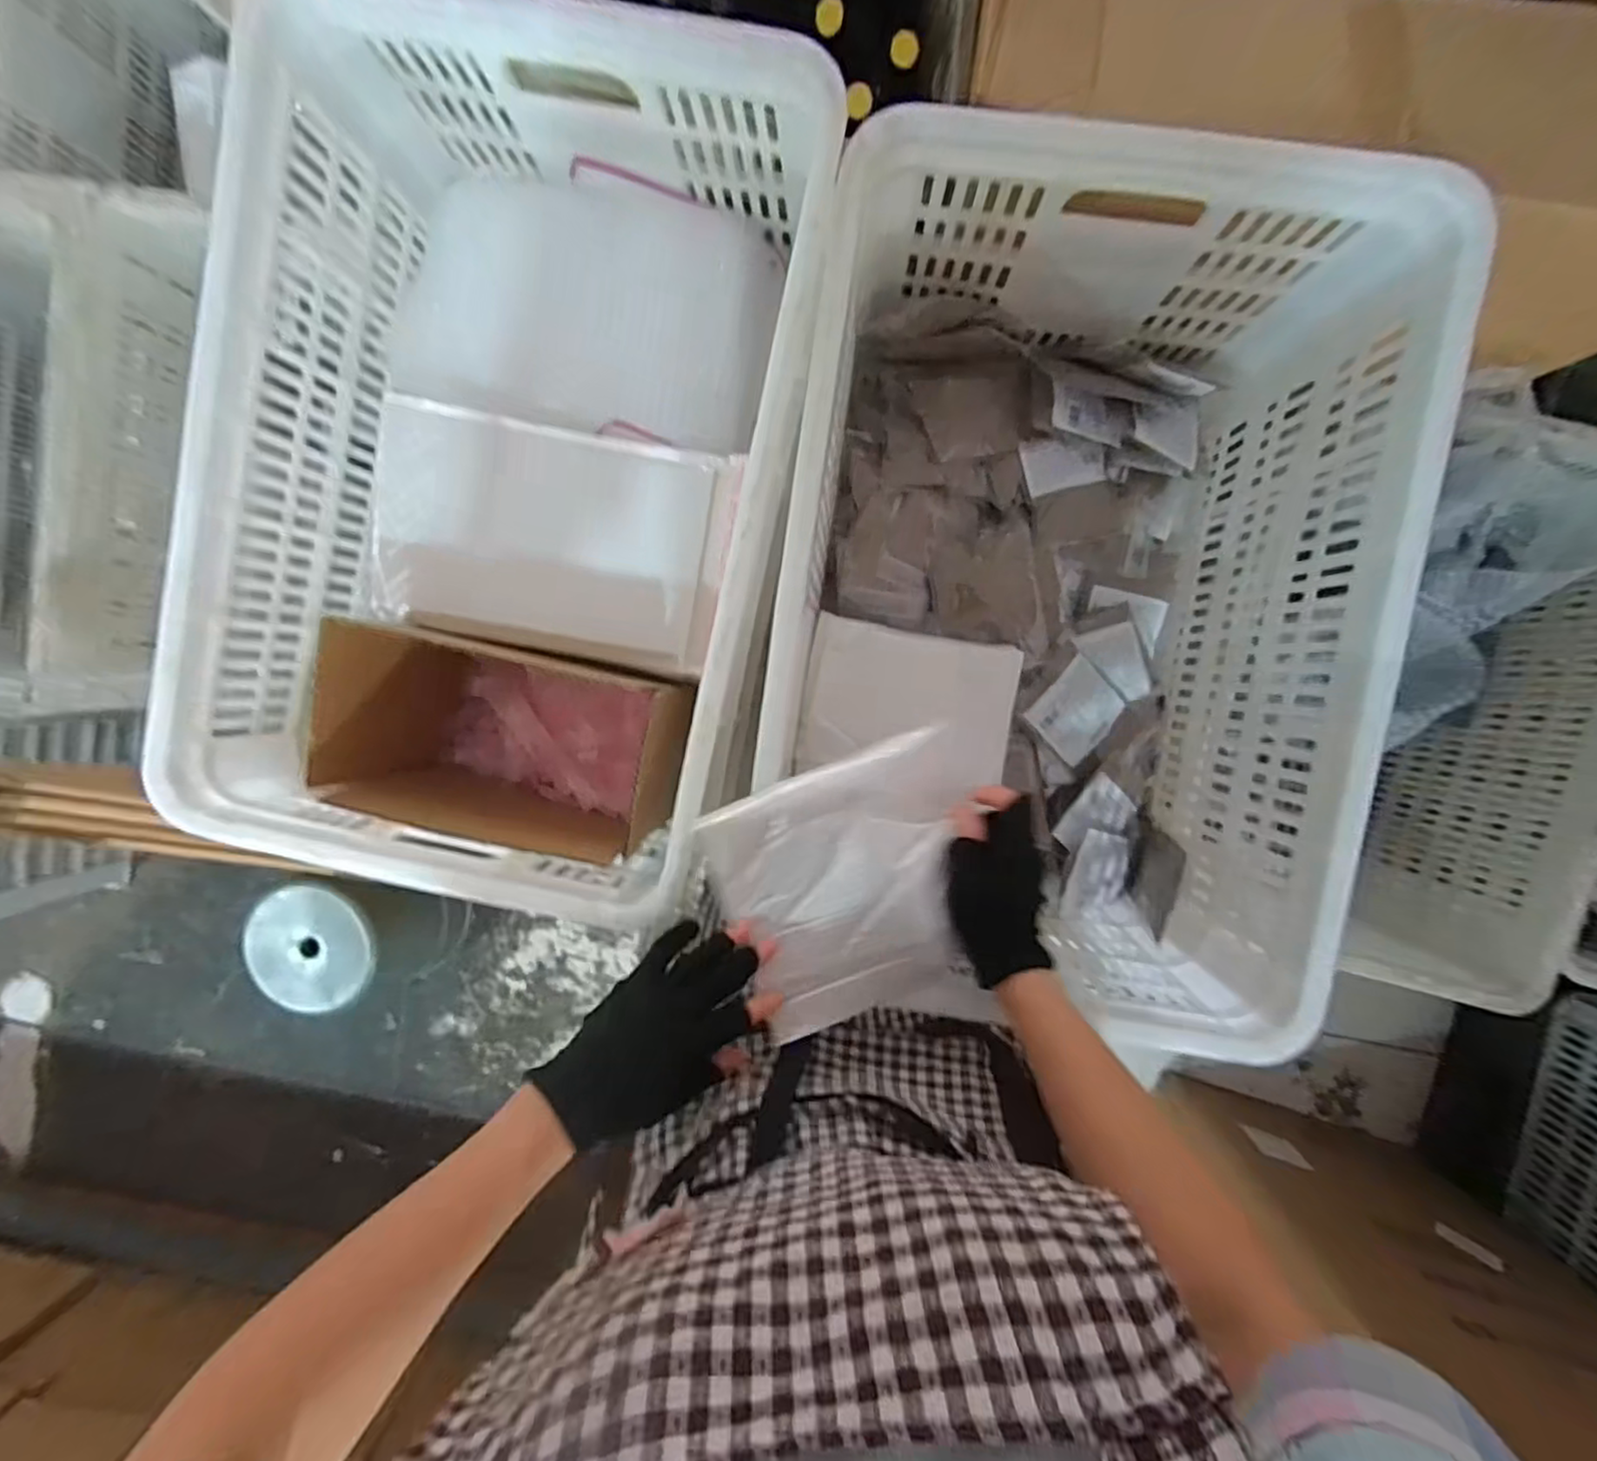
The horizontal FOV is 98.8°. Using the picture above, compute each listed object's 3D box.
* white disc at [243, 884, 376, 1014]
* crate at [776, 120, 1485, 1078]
[{"bbox_3d":[-0.791,0.351,1.111,0.200,0.030,0.190,-1,96,-8],"label":"white disc"},{"bbox_3d":[0.210,-0.102,0.611,0.415,0.291,0.592,9,95,3],"label":"crate"}]

